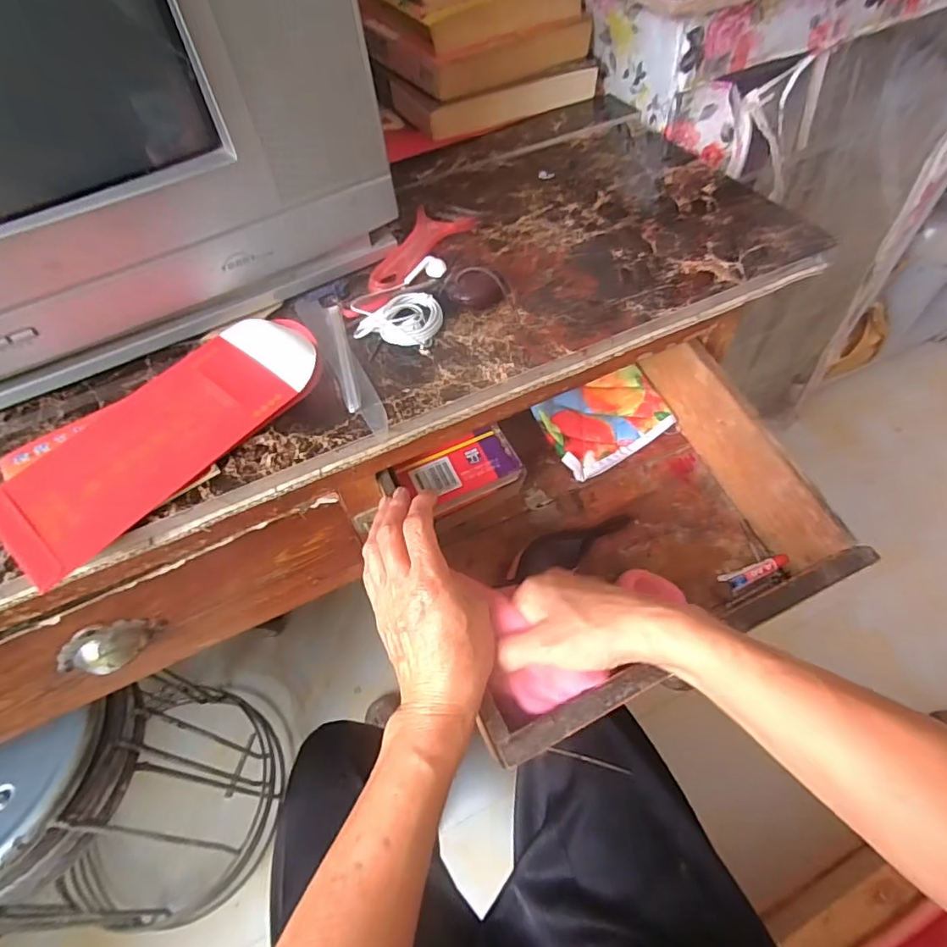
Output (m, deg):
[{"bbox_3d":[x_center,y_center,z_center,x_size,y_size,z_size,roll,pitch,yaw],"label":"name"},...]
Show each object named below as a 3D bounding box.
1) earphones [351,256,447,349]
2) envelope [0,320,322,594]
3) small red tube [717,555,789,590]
[{"bbox_3d":[-0.054,-0.126,0.394,0.063,0.016,0.087,-2,55,3],"label":"earphones"},{"bbox_3d":[-0.188,-0.030,0.336,0.090,0.014,0.200,34,64,24],"label":"envelope"},{"bbox_3d":[0.260,0.091,0.504,0.065,0.009,0.016,-17,56,-8],"label":"small red tube"}]

